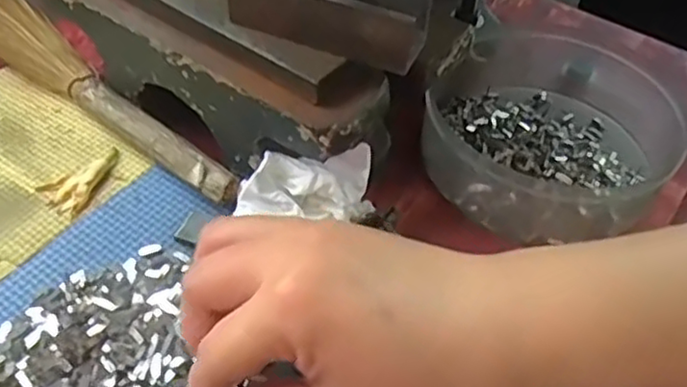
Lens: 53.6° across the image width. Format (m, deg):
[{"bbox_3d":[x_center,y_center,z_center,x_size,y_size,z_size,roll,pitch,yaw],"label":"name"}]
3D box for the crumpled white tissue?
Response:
[{"bbox_3d":[-0.018,-0.004,0.333,0.063,0.036,0.026,6,47,1],"label":"crumpled white tissue"}]

